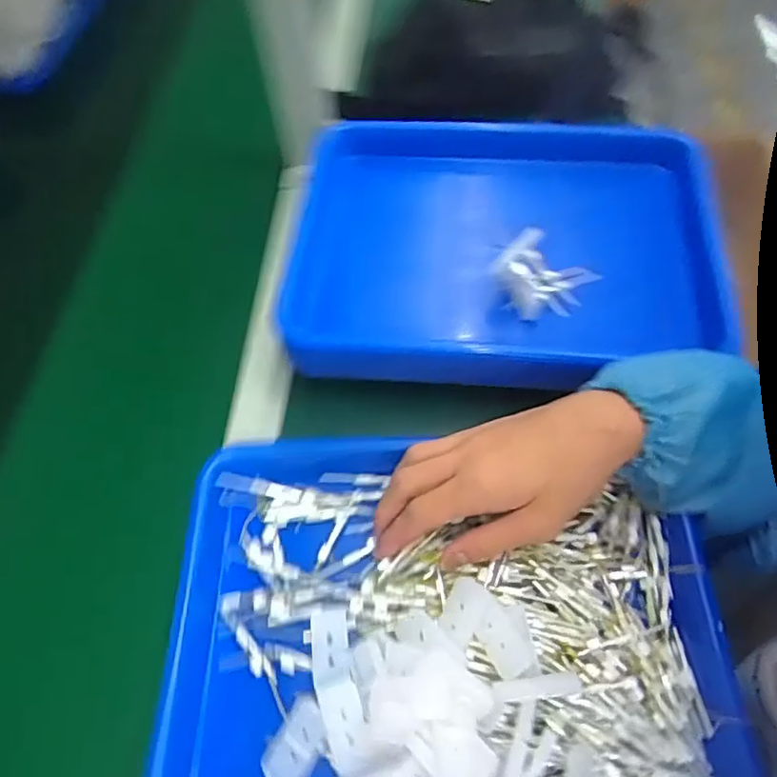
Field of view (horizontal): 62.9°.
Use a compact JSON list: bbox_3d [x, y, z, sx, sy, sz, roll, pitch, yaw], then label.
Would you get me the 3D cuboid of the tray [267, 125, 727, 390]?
[{"bbox_3d":[0.084,-0.116,0.516,0.336,0.049,0.257,3,59,6],"label":"tray"}]

